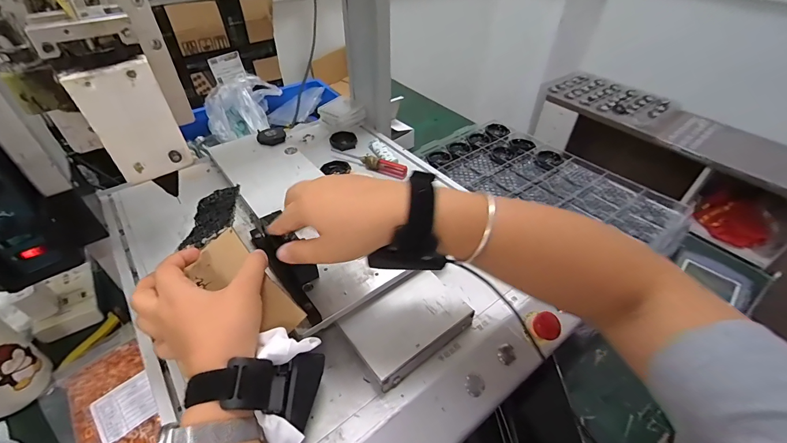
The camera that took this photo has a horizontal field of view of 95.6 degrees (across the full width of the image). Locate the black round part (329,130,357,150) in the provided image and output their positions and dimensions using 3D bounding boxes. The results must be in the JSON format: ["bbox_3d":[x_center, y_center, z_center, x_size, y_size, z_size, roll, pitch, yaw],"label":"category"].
[{"bbox_3d":[-0.091,-0.146,0.648,0.047,0.014,0.054,-5,43,-7],"label":"black round part"}]

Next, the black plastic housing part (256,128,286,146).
[{"bbox_3d":[-0.212,-0.149,0.618,0.047,0.013,0.045,-12,44,-14],"label":"black plastic housing part"}]

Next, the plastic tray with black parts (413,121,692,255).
[{"bbox_3d":[0.269,-0.076,0.667,0.239,0.032,0.443,-29,50,-29],"label":"plastic tray with black parts"}]

